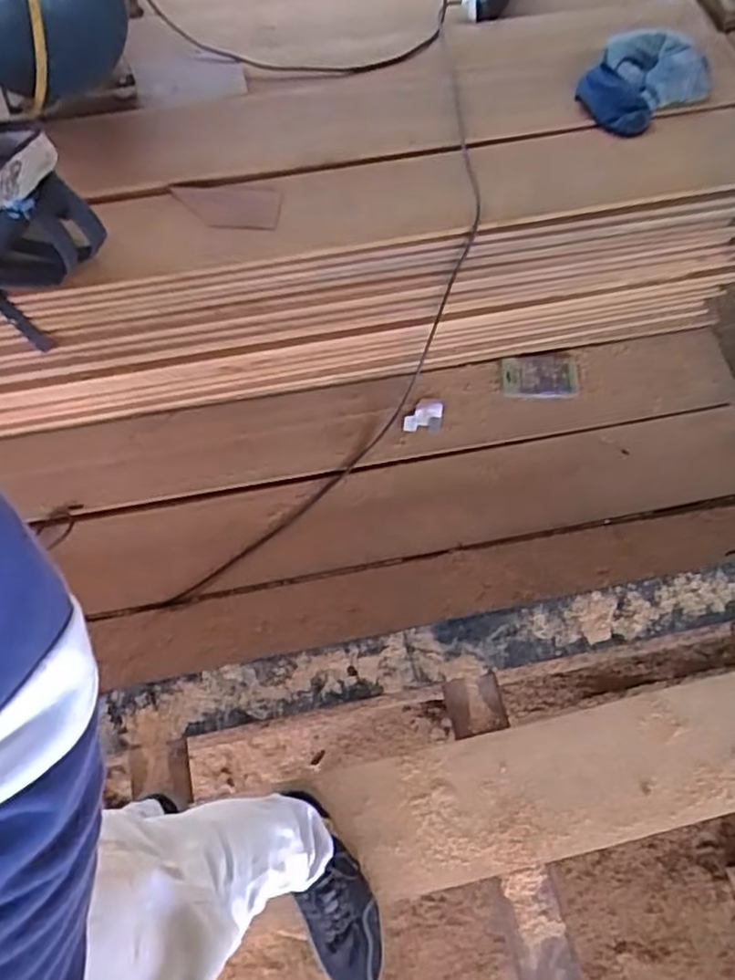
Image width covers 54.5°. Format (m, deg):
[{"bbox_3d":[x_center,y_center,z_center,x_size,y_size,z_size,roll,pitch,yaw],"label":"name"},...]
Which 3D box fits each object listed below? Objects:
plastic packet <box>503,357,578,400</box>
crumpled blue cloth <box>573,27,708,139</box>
[{"bbox_3d":[0.363,-0.237,1.506,0.155,0.009,0.097,0,66,0],"label":"plastic packet"},{"bbox_3d":[0.536,-0.784,1.398,0.195,0.101,0.204,37,71,14],"label":"crumpled blue cloth"}]

